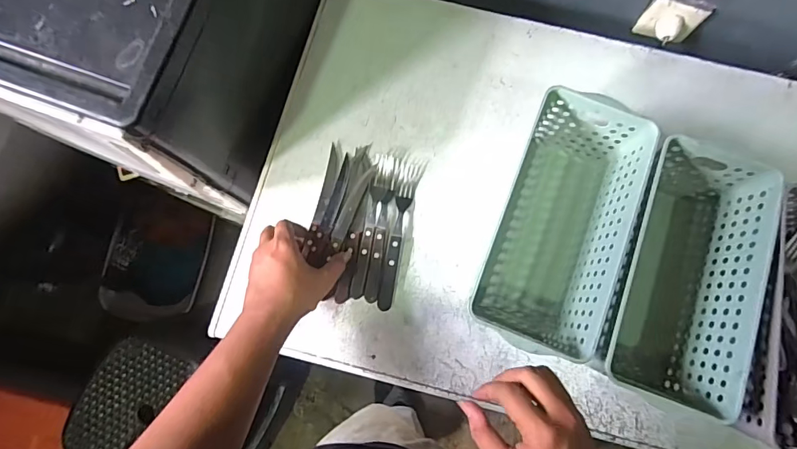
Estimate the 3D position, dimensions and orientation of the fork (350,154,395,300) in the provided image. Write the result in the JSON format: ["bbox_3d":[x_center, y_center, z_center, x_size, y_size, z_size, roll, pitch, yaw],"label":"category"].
[{"bbox_3d":[-0.034,-0.001,0.583,0.024,0.014,0.193,9,77,3],"label":"fork"}]

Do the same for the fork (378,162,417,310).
[{"bbox_3d":[-0.002,0.012,0.581,0.023,0.013,0.195,10,77,3],"label":"fork"}]

